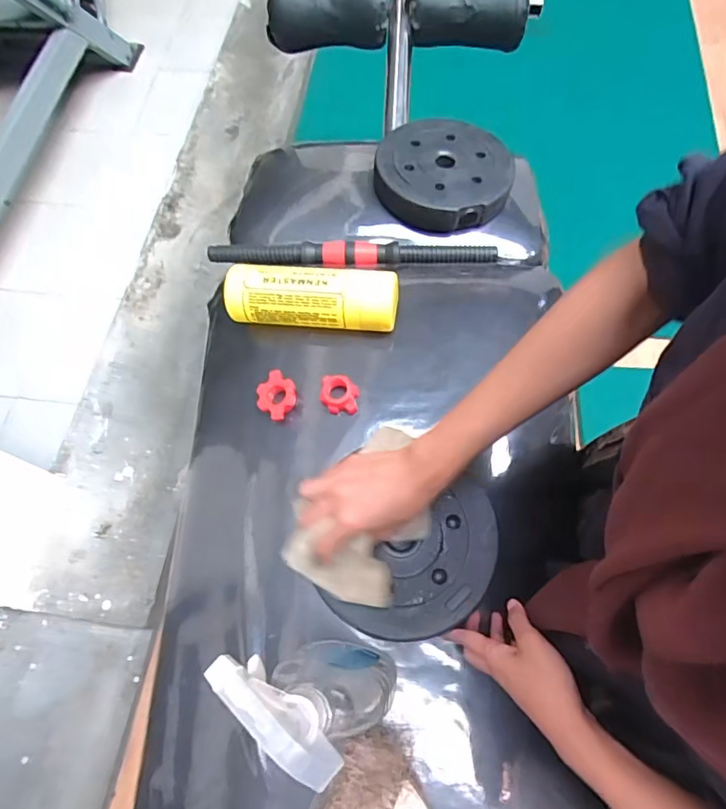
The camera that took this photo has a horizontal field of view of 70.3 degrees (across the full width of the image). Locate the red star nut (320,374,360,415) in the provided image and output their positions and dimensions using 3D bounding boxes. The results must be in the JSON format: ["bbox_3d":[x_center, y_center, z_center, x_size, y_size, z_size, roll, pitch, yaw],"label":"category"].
[{"bbox_3d":[-0.024,-0.011,0.550,0.039,0.022,0.037,6,66,5],"label":"red star nut"}]

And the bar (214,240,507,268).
[{"bbox_3d":[-0.017,-0.195,0.672,0.370,0.032,0.033,1,66,3],"label":"bar"}]

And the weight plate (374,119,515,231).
[{"bbox_3d":[0.108,-0.315,0.698,0.173,0.054,0.165,-1,66,2],"label":"weight plate"}]

